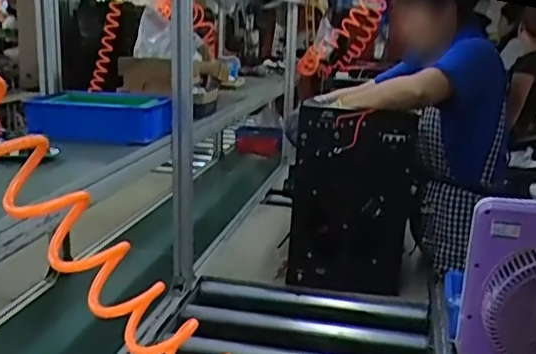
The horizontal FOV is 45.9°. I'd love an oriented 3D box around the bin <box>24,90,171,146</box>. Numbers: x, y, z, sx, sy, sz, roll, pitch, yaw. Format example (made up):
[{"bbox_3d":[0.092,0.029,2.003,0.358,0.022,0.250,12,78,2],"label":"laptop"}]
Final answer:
[{"bbox_3d":[-0.369,-0.135,1.397,0.320,0.095,0.154,9,16,25],"label":"bin"}]

